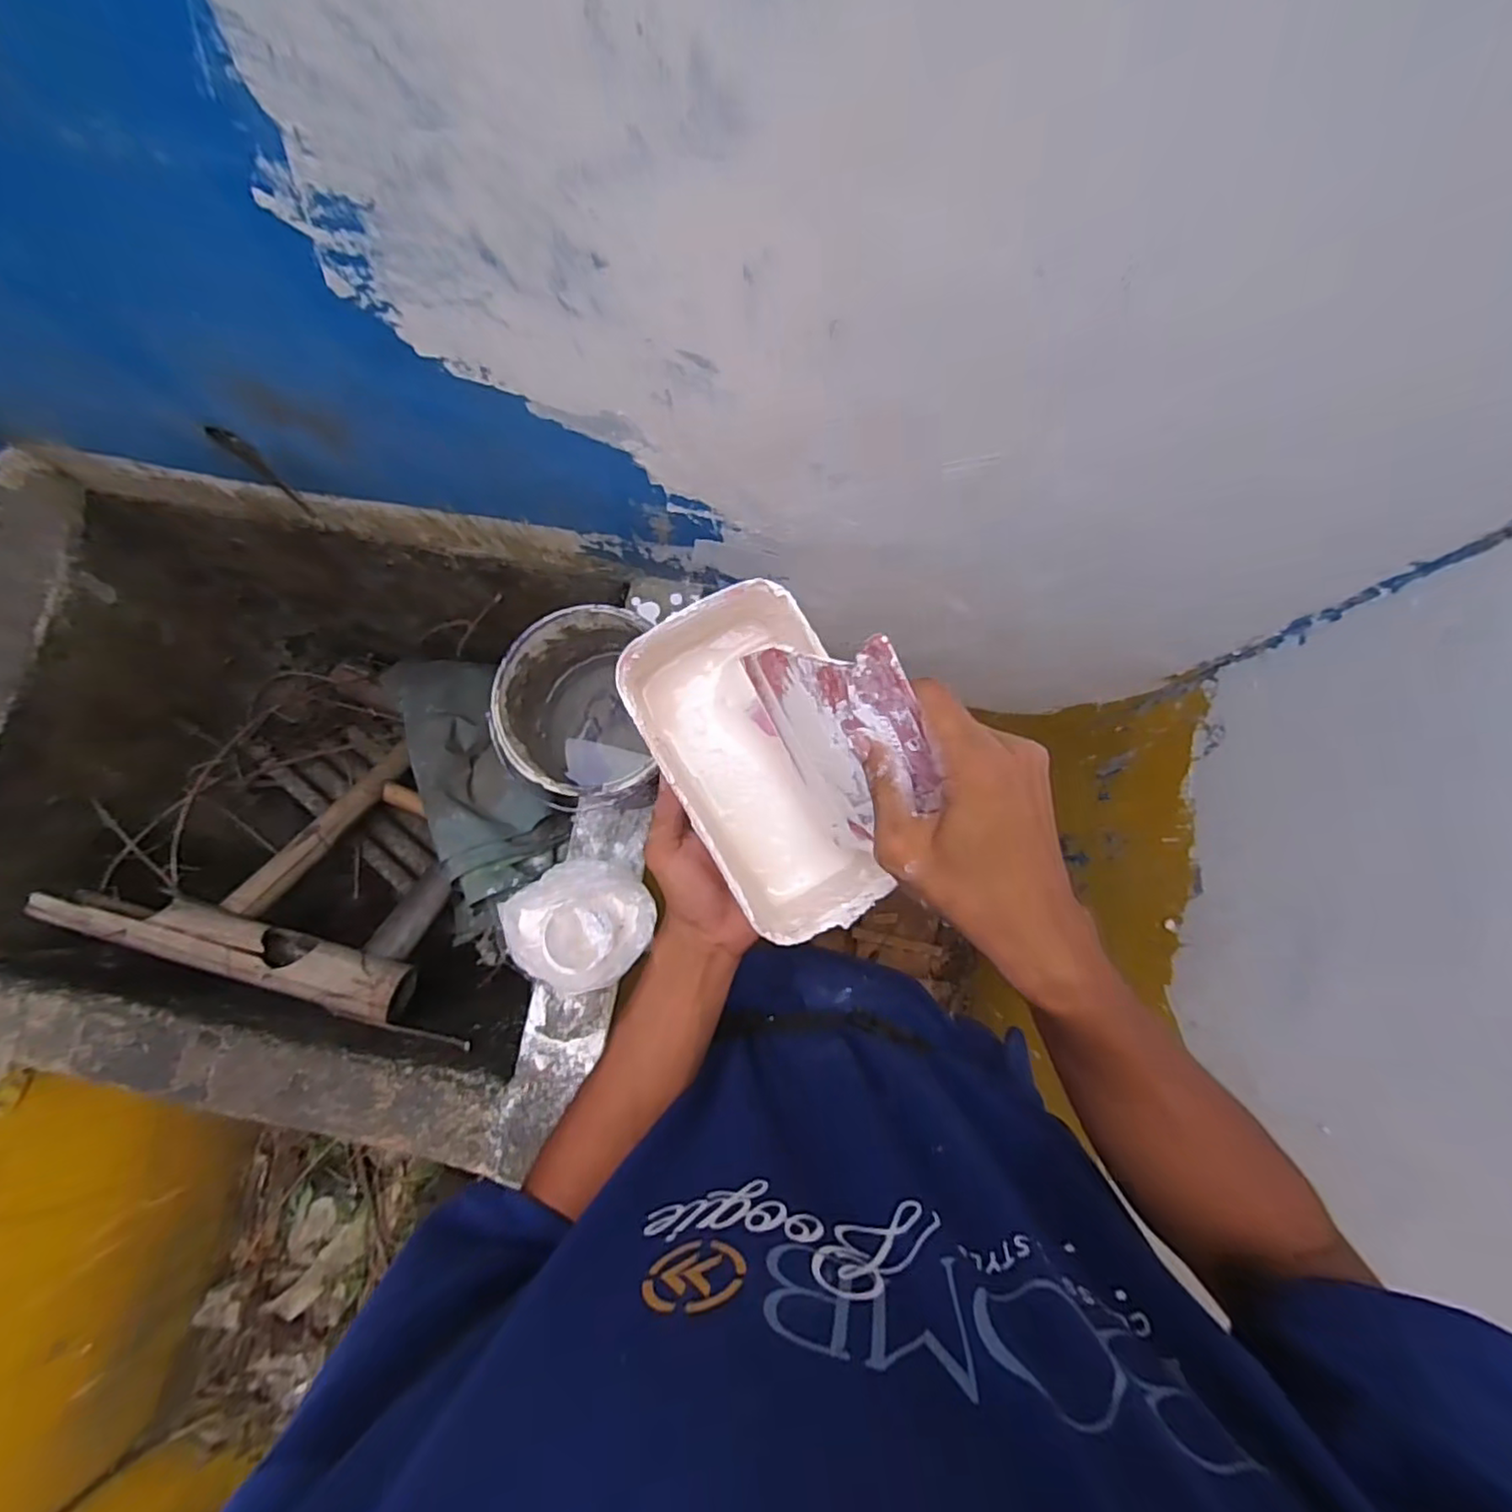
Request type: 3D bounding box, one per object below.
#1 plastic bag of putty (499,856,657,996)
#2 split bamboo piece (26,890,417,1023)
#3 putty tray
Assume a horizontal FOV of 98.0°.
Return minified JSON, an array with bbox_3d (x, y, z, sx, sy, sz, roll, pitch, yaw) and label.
[{"bbox_3d":[-0.192,0.184,0.714,0.153,0.082,0.133,-30,81,-5],"label":"plastic bag of putty"},{"bbox_3d":[-0.697,0.245,0.860,0.478,0.079,0.074,17,80,3],"label":"split bamboo piece"},{"bbox_3d":[0.000,0.007,0.393,0.106,0.080,0.192,-21,88,-4],"label":"putty tray"}]

